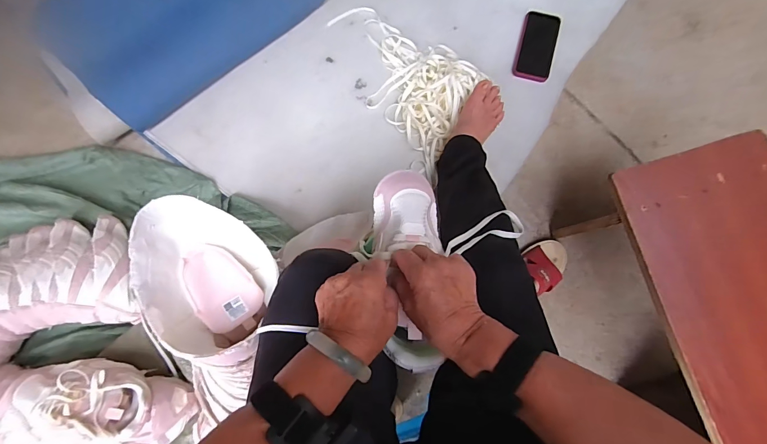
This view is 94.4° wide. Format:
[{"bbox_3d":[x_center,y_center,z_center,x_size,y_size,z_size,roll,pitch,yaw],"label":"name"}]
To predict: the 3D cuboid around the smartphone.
[{"bbox_3d":[0.357,-0.408,0.826,0.084,0.018,0.165,14,80,6],"label":"smartphone"}]

